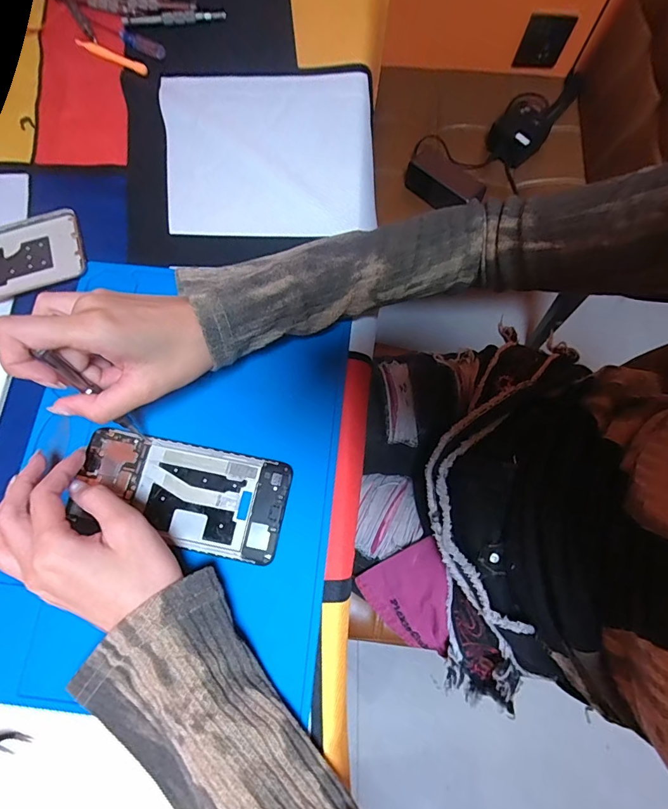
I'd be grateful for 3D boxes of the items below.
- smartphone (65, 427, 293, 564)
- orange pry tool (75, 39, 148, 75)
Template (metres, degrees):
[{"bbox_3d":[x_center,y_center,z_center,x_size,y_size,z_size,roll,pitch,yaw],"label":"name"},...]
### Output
[{"bbox_3d":[-0.108,0.062,0.303,0.147,0.006,0.076,17,75,5],"label":"smartphone"},{"bbox_3d":[-0.220,-0.344,0.418,0.083,0.004,0.013,29,76,7],"label":"orange pry tool"}]

